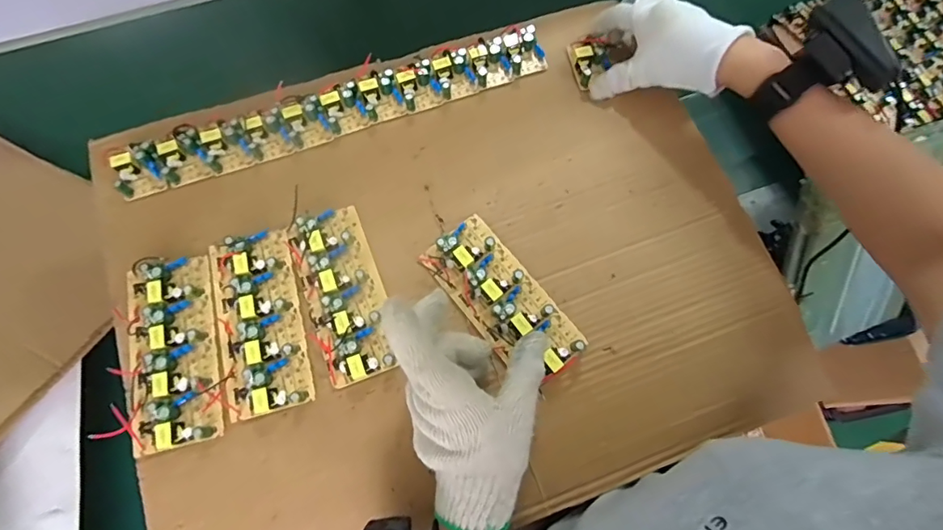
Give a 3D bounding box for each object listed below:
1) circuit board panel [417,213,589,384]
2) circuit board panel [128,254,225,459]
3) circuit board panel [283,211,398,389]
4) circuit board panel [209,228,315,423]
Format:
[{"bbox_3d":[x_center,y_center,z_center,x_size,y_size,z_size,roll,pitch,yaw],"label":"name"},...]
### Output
[{"bbox_3d":[0.026,0.025,0.371,0.138,0.017,0.066,44,76,11],"label":"circuit board panel"},{"bbox_3d":[-0.221,0.061,0.347,0.058,0.014,0.140,-14,74,-6],"label":"circuit board panel"},{"bbox_3d":[-0.100,0.020,0.366,0.059,0.014,0.137,-20,75,-8],"label":"circuit board panel"},{"bbox_3d":[-0.160,0.040,0.356,0.060,0.015,0.138,-15,74,-7],"label":"circuit board panel"}]

